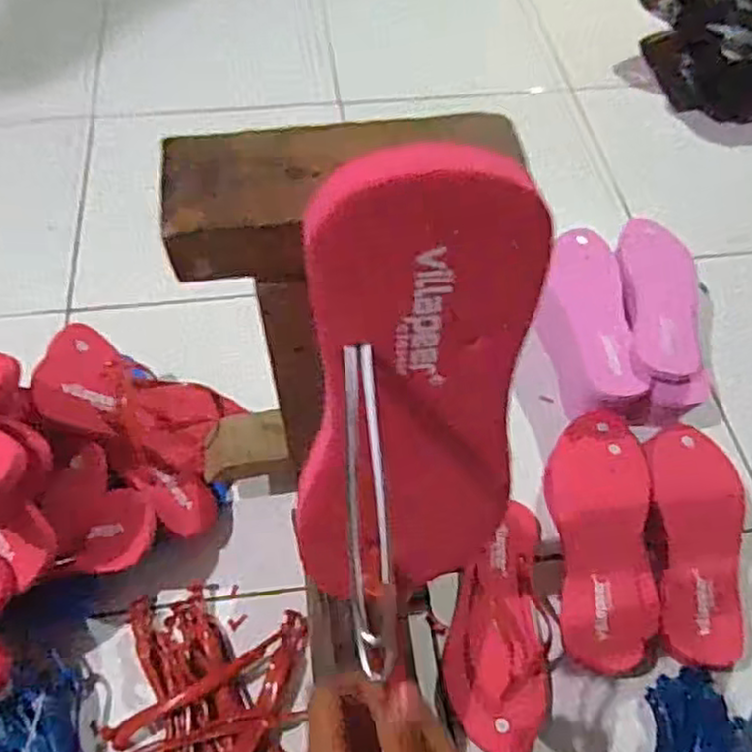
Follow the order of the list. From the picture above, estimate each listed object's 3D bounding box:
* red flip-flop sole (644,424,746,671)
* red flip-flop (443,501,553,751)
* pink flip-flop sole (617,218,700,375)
[{"bbox_3d":[0.334,0.166,0.716,0.096,0.019,0.240,5,58,2],"label":"red flip-flop sole"},{"bbox_3d":[0.125,0.239,0.703,0.100,0.035,0.248,7,58,3],"label":"red flip-flop"},{"bbox_3d":[0.343,-0.106,0.844,0.086,0.018,0.236,5,58,2],"label":"pink flip-flop sole"}]

